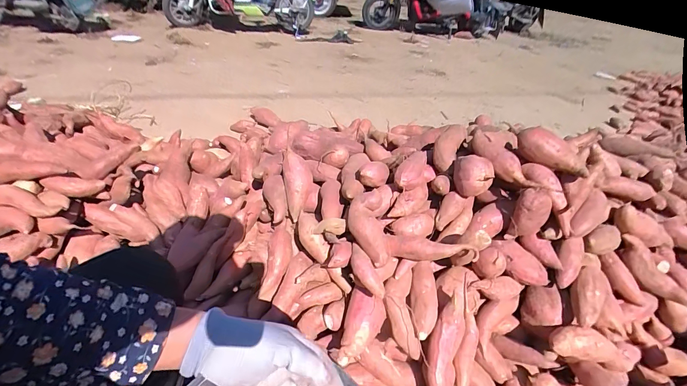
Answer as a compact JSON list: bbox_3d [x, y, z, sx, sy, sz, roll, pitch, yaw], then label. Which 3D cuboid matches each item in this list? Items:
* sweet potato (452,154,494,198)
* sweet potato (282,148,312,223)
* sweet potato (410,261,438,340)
[{"bbox_3d":[0.253,-0.035,0.675,0.076,0.065,0.071,19,42,18],"label":"sweet potato"},{"bbox_3d":[-0.104,-0.017,0.783,0.065,0.059,0.159,-2,81,-6],"label":"sweet potato"},{"bbox_3d":[0.147,0.194,0.629,0.046,0.038,0.140,6,55,3],"label":"sweet potato"}]

